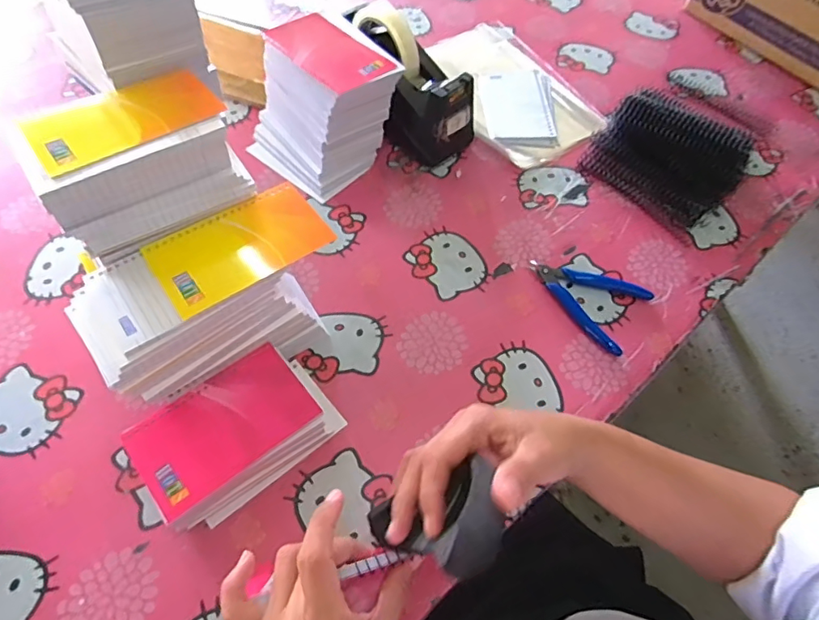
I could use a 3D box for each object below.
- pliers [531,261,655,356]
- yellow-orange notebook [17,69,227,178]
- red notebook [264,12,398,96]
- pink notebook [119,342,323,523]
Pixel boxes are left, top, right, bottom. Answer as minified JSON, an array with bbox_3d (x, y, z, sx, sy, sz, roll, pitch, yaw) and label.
[{"bbox_3d":[0.174,-0.013,0.506,0.112,0.012,0.081,29,61,15],"label":"pliers"},{"bbox_3d":[-0.211,-0.145,0.375,0.129,0.004,0.074,-32,65,-21],"label":"yellow-orange notebook"},{"bbox_3d":[-0.087,-0.277,0.534,0.082,0.007,0.133,-35,66,-22],"label":"red notebook"},{"bbox_3d":[-0.144,0.089,0.391,0.128,0.009,0.078,-34,65,-21],"label":"pink notebook"}]

